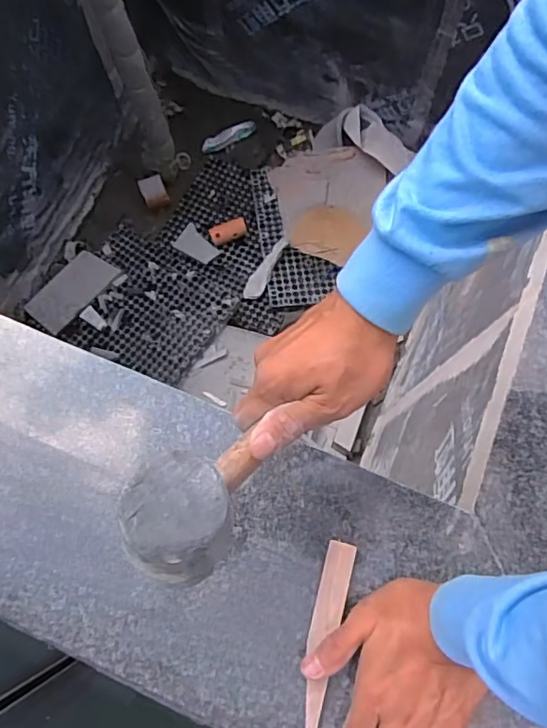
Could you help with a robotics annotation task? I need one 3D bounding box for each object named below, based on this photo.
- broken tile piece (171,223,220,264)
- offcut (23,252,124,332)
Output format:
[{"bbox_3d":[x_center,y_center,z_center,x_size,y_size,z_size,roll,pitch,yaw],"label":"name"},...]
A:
[{"bbox_3d":[-0.250,-0.377,1.731,0.093,0.013,0.146,-42,77,-10],"label":"broken tile piece"},{"bbox_3d":[-0.619,-0.231,1.670,0.156,0.013,0.269,34,67,14],"label":"offcut"}]

